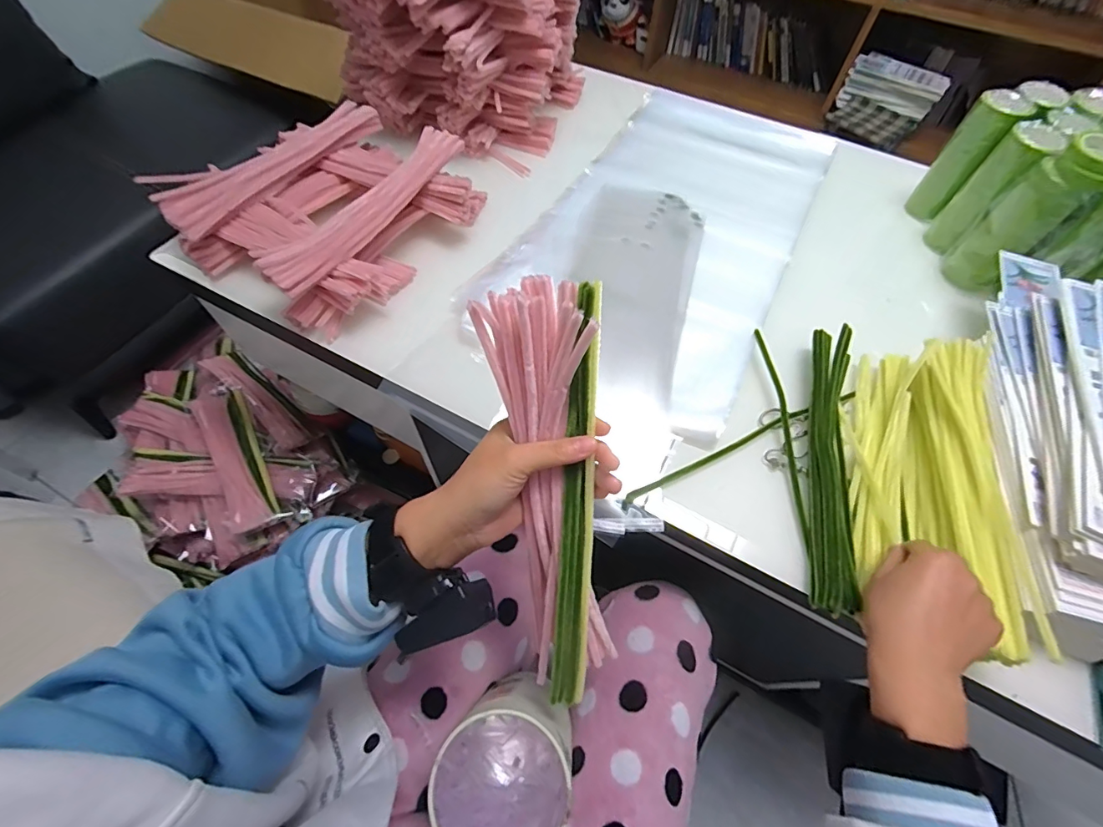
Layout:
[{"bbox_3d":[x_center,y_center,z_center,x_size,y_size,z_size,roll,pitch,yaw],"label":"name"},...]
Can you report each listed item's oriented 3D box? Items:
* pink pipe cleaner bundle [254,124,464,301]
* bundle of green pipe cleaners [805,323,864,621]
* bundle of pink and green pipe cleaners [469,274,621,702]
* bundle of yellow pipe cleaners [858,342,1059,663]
[{"bbox_3d":[-0.208,-0.243,0.548,0.053,0.027,0.297,28,62,14],"label":"pink pipe cleaner bundle"},{"bbox_3d":[0.274,0.037,0.456,0.042,0.028,0.289,15,60,7],"label":"bundle of green pipe cleaners"},{"bbox_3d":[0.002,0.065,0.320,0.071,0.291,0.041,-6,17,-5],"label":"bundle of pink and green pipe cleaners"},{"bbox_3d":[0.351,0.056,0.438,0.119,0.063,0.297,12,58,5],"label":"bundle of yellow pipe cleaners"}]

